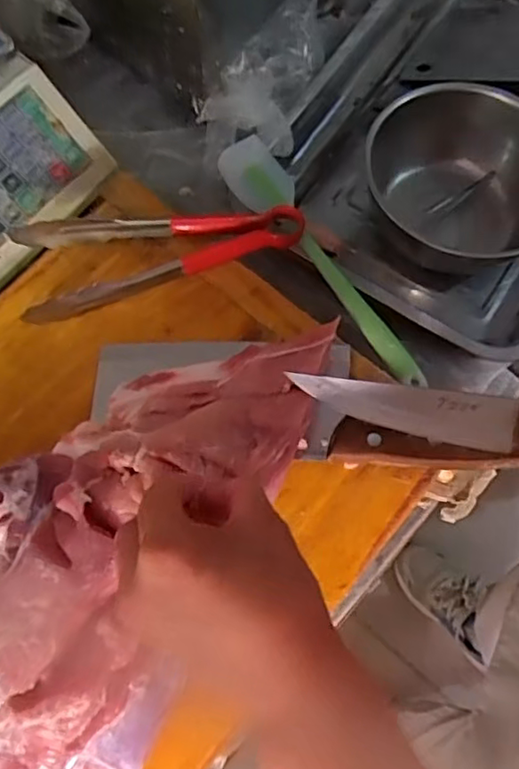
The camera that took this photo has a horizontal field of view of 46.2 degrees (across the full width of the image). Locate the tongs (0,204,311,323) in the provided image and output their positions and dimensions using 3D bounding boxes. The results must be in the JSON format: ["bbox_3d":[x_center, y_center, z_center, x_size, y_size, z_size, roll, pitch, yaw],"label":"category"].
[{"bbox_3d":[-0.080,-0.116,0.491,0.225,0.030,0.078,-15,73,-4],"label":"tongs"}]

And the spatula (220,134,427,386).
[{"bbox_3d":[0.040,-0.102,0.482,0.043,0.020,0.257,-29,74,-8],"label":"spatula"}]

